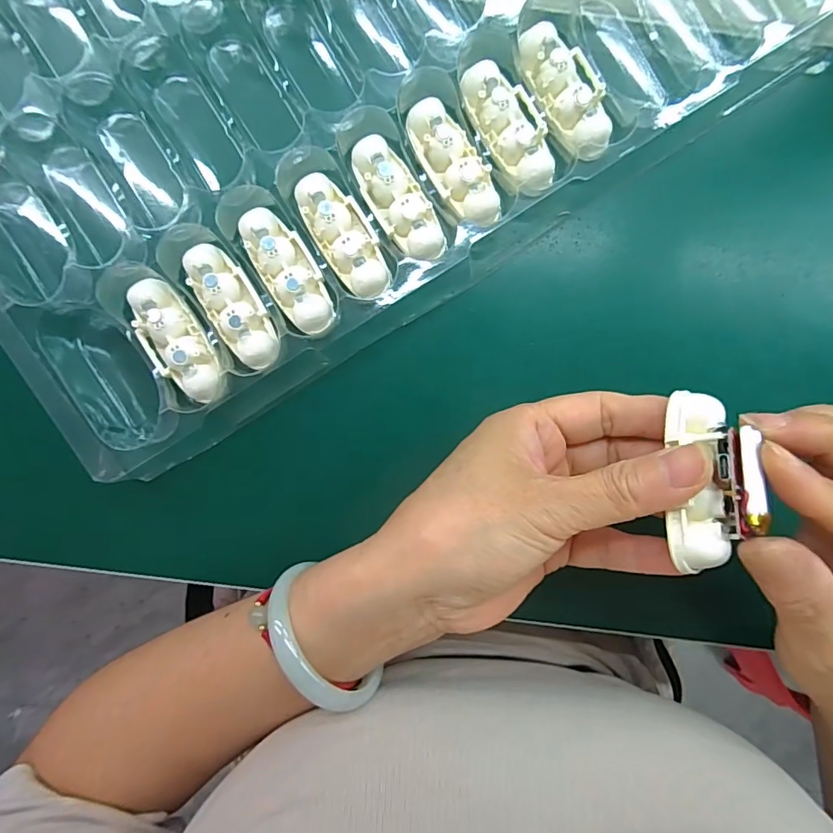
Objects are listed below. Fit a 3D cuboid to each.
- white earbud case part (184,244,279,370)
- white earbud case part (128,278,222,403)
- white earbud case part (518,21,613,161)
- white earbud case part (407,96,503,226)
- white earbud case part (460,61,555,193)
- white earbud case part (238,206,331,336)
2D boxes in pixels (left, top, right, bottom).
[{"bbox_3d":[-0.086,-0.051,0.231,0.023,0.010,0.061,-28,93,2],"label":"white earbud case part"},{"bbox_3d":[-0.114,-0.034,0.232,0.025,0.016,0.061,-31,93,2],"label":"white earbud case part"},{"bbox_3d":[0.071,-0.151,0.231,0.026,0.015,0.062,-27,93,1],"label":"white earbud case part"},{"bbox_3d":[0.018,-0.117,0.229,0.024,0.012,0.062,-29,93,2],"label":"white earbud case part"},{"bbox_3d":[0.045,-0.135,0.229,0.028,0.010,0.062,-31,93,2],"label":"white earbud case part"},{"bbox_3d":[-0.060,-0.068,0.230,0.024,0.009,0.062,-31,93,2],"label":"white earbud case part"}]

